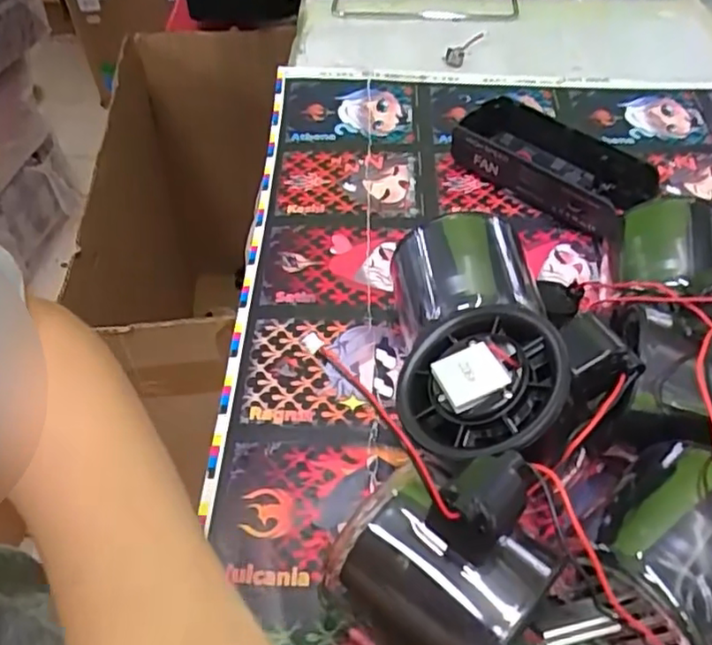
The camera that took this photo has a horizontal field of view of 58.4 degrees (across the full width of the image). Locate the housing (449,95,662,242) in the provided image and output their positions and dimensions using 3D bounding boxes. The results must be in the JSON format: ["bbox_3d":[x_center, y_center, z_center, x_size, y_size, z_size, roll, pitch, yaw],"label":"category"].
[{"bbox_3d":[0.105,-0.086,0.347,0.105,0.024,0.049,33,58,25],"label":"housing"}]

